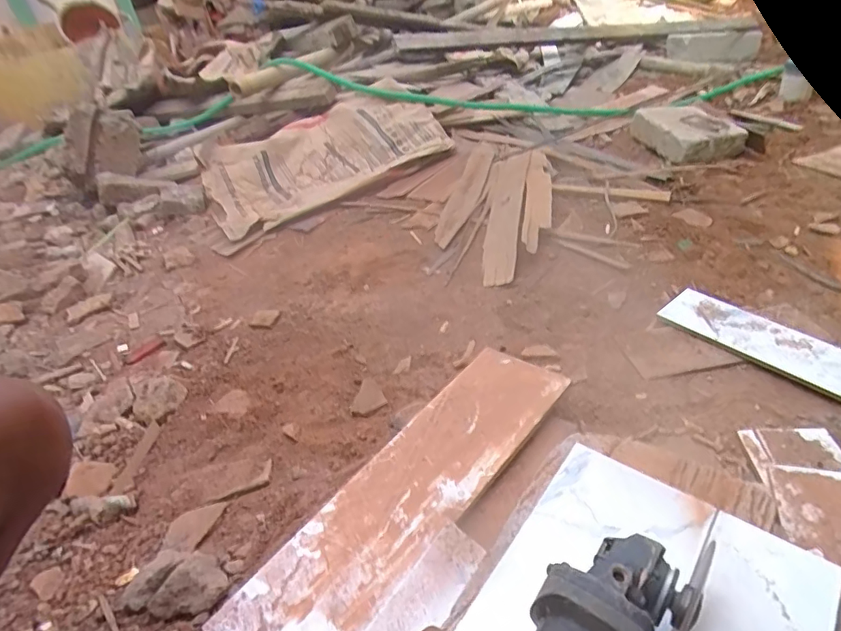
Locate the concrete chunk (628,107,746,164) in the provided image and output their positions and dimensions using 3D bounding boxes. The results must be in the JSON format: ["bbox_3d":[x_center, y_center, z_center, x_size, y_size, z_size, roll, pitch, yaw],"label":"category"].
[{"bbox_3d":[0.712,-0.477,1.325,0.206,0.087,0.275,-7,38,1],"label":"concrete chunk"}]

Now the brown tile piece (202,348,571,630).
[{"bbox_3d":[-0.012,0.206,0.599,0.144,0.009,0.482,21,49,40],"label":"brown tile piece"}]

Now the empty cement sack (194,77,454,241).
[{"bbox_3d":[-0.273,-0.465,1.395,0.660,0.110,0.410,-26,41,-22],"label":"empty cement sack"}]

